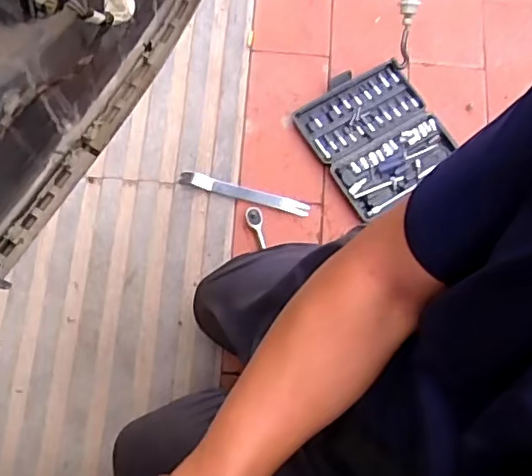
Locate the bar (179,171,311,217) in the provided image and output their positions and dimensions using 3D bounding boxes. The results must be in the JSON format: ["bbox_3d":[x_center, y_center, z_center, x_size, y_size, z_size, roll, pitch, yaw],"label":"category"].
[{"bbox_3d":[-0.037,-0.081,1.032,0.232,0.013,0.026,15,74,3],"label":"bar"}]

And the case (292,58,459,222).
[{"bbox_3d":[0.205,-0.195,1.089,0.240,0.034,0.247,-33,77,-10],"label":"case"}]

